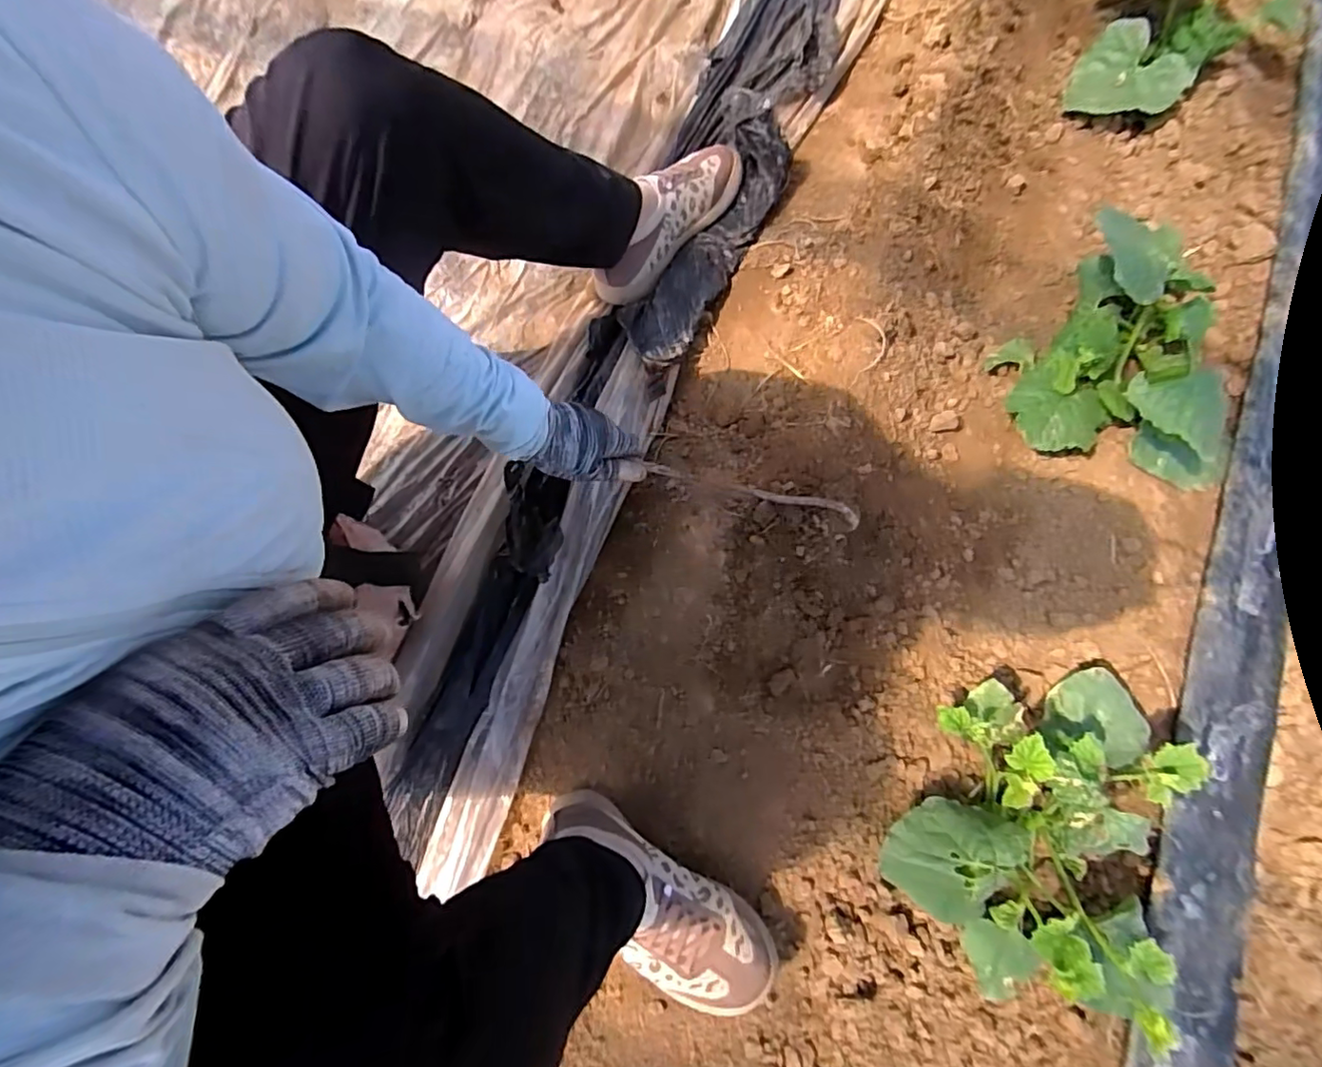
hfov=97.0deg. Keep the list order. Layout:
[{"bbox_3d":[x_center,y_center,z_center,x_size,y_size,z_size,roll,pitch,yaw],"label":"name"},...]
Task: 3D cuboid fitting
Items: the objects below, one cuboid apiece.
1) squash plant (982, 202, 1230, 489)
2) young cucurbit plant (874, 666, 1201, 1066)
[{"bbox_3d":[0.512,-0.198,0.649,0.219,0.142,0.264,-3,78,1],"label":"squash plant"},{"bbox_3d":[0.355,0.268,0.549,0.226,0.140,0.317,25,79,6],"label":"young cucurbit plant"}]

